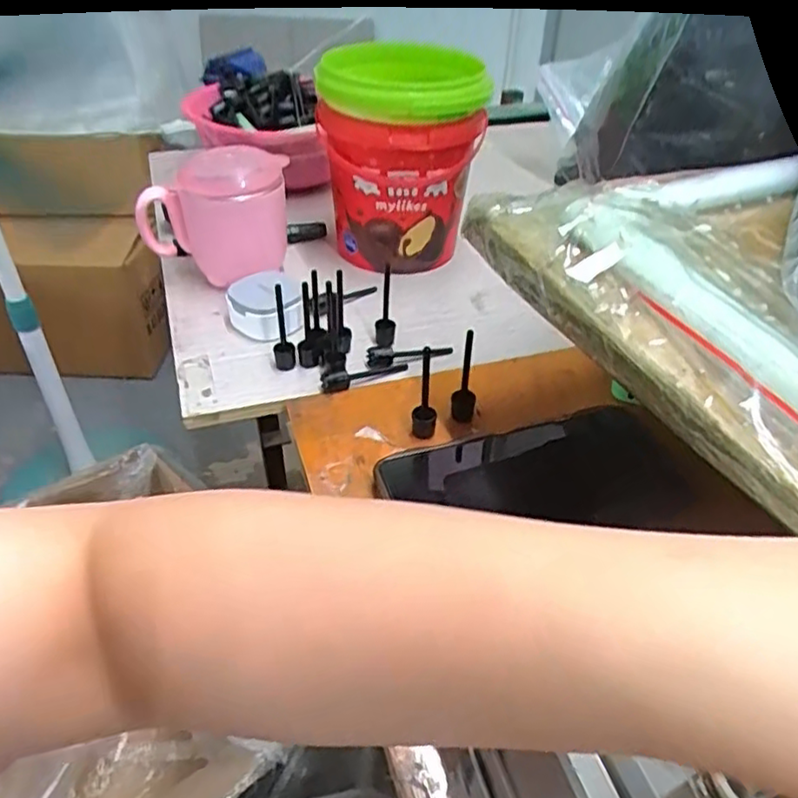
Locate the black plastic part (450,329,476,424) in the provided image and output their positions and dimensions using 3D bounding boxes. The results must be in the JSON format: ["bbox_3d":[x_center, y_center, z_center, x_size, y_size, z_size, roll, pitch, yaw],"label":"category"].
[{"bbox_3d":[0.041,-0.010,0.403,0.015,0.070,0.011,6,40,5],"label":"black plastic part"}]

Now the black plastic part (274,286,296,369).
[{"bbox_3d":[-0.077,-0.047,0.437,0.014,0.070,0.019,-5,40,-8],"label":"black plastic part"}]

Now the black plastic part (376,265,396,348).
[{"bbox_3d":[-0.009,-0.065,0.471,0.014,0.061,0.017,-2,40,-5],"label":"black plastic part"}]

